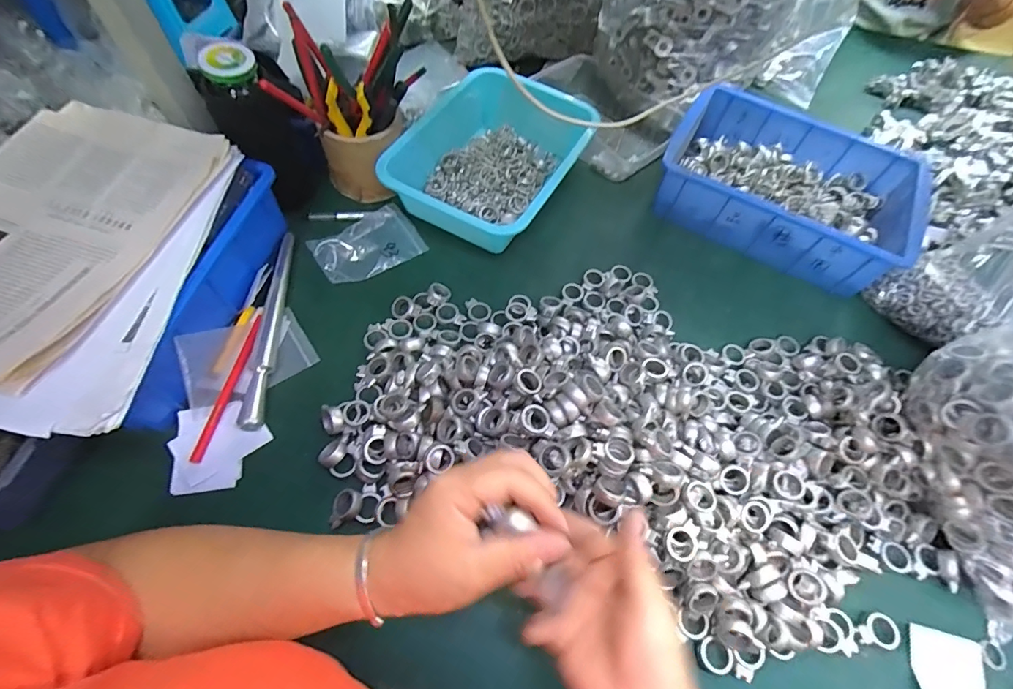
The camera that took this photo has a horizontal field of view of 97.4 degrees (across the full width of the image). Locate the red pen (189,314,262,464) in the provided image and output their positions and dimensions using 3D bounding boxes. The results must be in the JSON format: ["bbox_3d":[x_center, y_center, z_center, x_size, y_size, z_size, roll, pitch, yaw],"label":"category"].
[{"bbox_3d":[-0.278,0.041,0.448,0.015,0.014,0.156,9,61,2],"label":"red pen"}]

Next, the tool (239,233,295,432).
[{"bbox_3d":[-0.251,-0.025,0.482,0.020,0.019,0.241,-1,61,-4],"label":"tool"}]

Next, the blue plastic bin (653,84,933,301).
[{"bbox_3d":[0.361,-0.209,0.583,0.290,0.078,0.199,27,63,11],"label":"blue plastic bin"}]

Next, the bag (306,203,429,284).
[{"bbox_3d":[-0.168,-0.121,0.541,0.119,0.017,0.078,-35,68,-20],"label":"bag"}]

